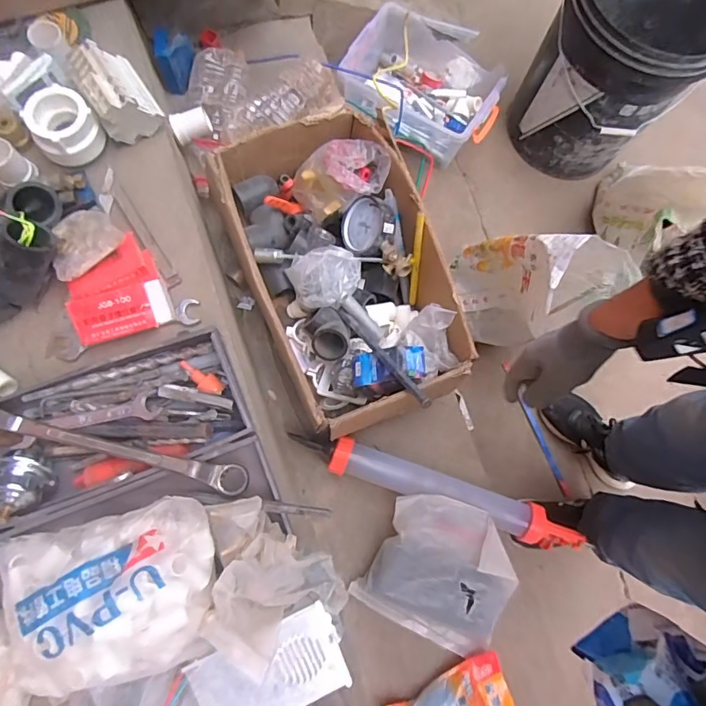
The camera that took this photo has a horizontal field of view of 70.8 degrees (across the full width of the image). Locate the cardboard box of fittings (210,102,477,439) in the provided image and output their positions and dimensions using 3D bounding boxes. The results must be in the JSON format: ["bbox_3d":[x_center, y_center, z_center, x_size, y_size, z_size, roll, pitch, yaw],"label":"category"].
[{"bbox_3d":[-0.016,-0.146,0.844,0.300,0.133,0.521,-22,76,-8],"label":"cardboard box of fittings"}]

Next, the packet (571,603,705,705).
[{"bbox_3d":[0.242,0.269,0.417,0.104,0.052,0.076,-44,80,-12],"label":"packet"}]

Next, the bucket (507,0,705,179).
[{"bbox_3d":[0.546,-0.602,1.068,0.303,0.384,0.314,0,74,-2],"label":"bucket"}]

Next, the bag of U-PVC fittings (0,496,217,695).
[{"bbox_3d":[-0.262,0.261,0.529,0.224,0.072,0.172,-14,75,-6],"label":"bag of U-PVC fittings"}]

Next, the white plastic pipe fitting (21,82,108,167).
[{"bbox_3d":[-0.409,-0.318,0.705,0.084,0.064,0.084,0,74,-2],"label":"white plastic pipe fitting"}]

